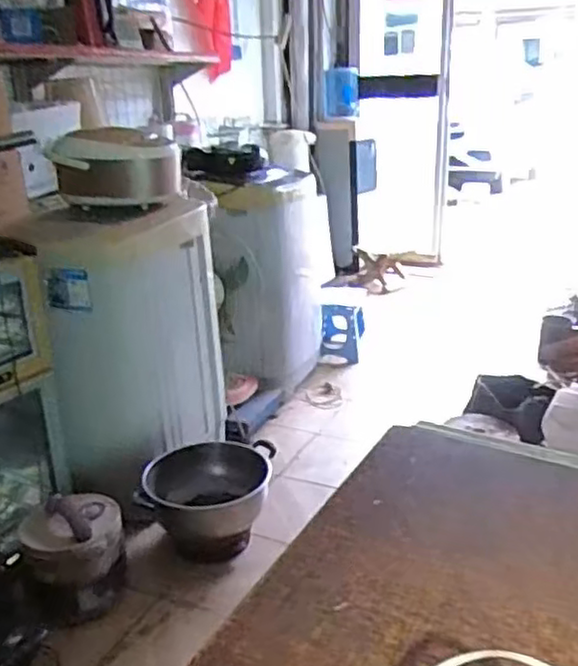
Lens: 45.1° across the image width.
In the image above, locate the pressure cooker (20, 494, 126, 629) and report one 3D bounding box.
[{"bbox_3d":[-0.471,0.499,1.553,0.206,0.226,0.217,-7,20,-12],"label":"pressure cooker"}]

